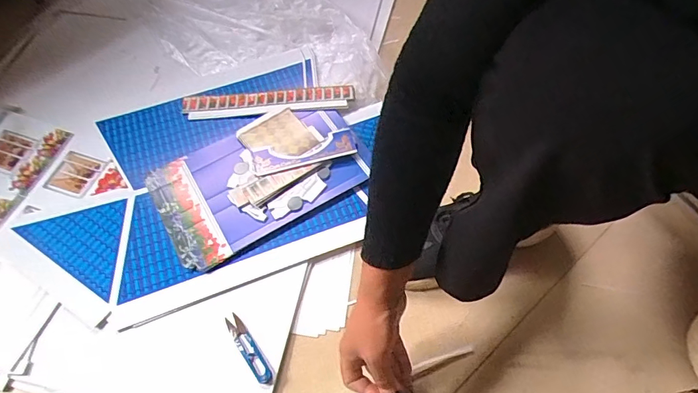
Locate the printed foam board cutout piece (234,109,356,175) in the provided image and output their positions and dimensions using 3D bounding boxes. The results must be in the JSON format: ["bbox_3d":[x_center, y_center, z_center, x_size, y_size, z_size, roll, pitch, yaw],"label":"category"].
[{"bbox_3d":[-0.089,-0.103,0.704,0.176,0.011,0.128,-13,57,-5],"label":"printed foam board cutout piece"}]

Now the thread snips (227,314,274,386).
[{"bbox_3d":[-0.131,0.198,0.554,0.021,0.009,0.101,-33,65,-16],"label":"thread snips"}]

